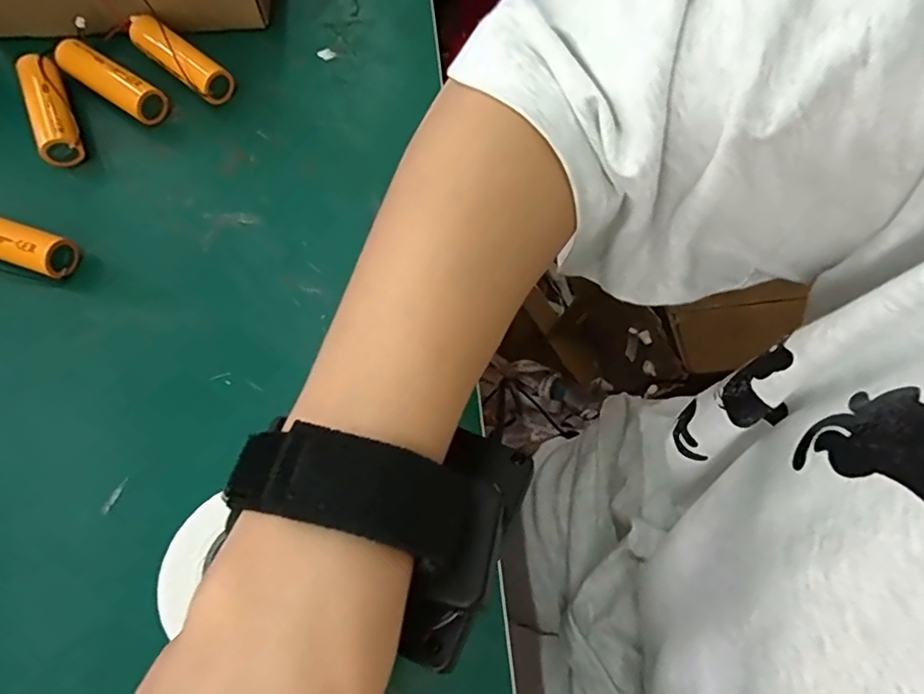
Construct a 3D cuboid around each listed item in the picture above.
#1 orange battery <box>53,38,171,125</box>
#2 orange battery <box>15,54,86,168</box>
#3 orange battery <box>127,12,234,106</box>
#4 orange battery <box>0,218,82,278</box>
[{"bbox_3d":[-0.216,-0.163,0.347,0.071,0.023,0.022,33,71,12],"label":"orange battery"},{"bbox_3d":[-0.246,-0.142,0.338,0.024,0.022,0.070,-24,70,-9],"label":"orange battery"},{"bbox_3d":[-0.176,-0.180,0.352,0.073,0.023,0.022,37,72,14],"label":"orange battery"},{"bbox_3d":[-0.248,-0.058,0.306,0.071,0.021,0.021,18,69,7],"label":"orange battery"}]

